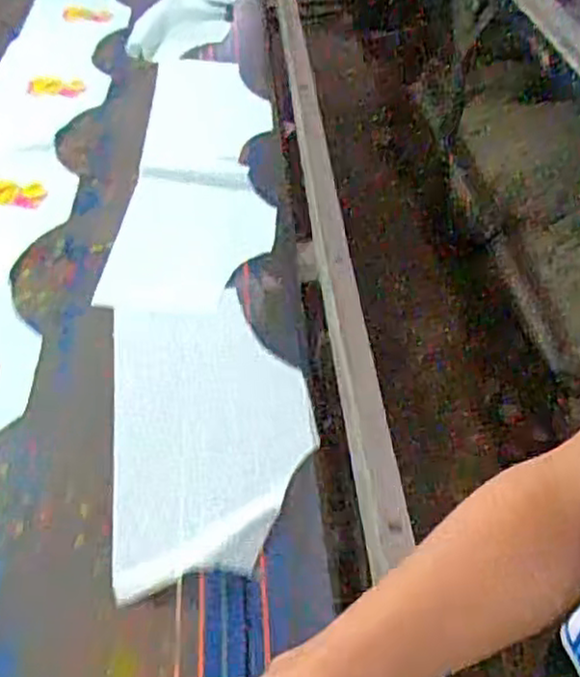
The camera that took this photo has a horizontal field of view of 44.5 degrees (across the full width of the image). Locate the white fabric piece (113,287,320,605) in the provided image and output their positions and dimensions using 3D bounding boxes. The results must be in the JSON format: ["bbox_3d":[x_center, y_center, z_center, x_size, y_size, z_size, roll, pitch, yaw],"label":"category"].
[{"bbox_3d":[-0.070,0.072,0.648,0.176,0.014,0.319,-3,45,-11],"label":"white fabric piece"}]

